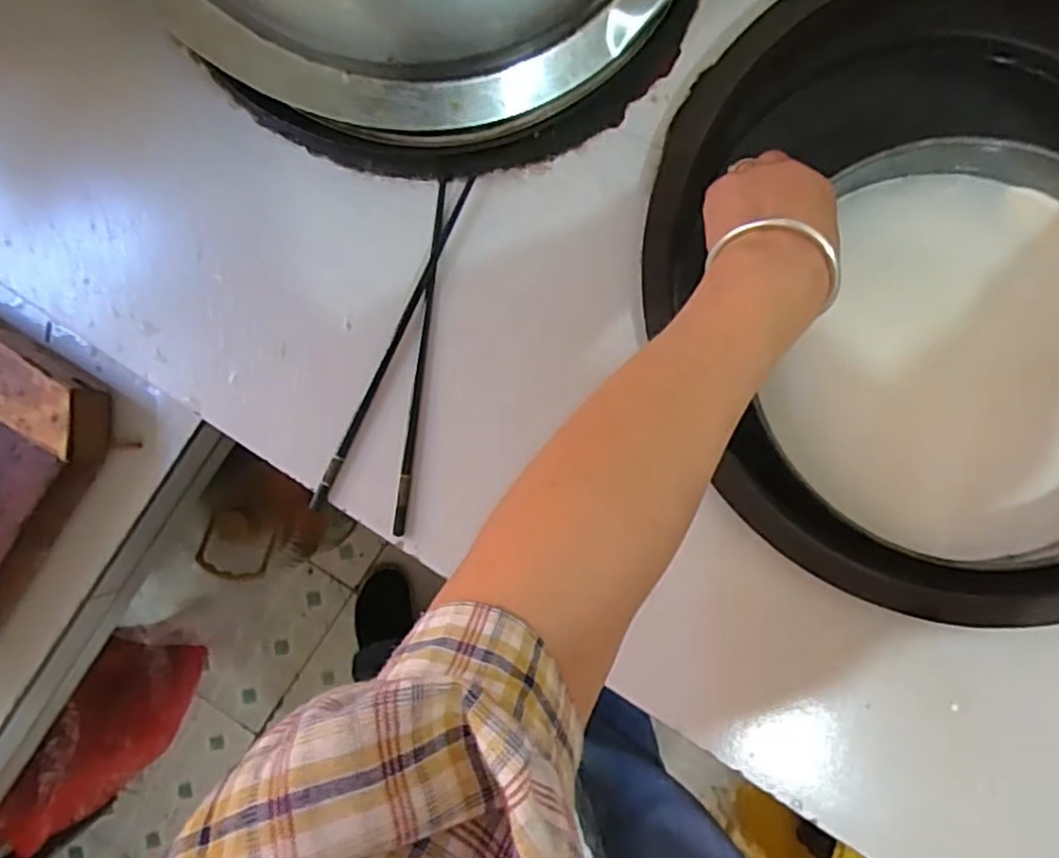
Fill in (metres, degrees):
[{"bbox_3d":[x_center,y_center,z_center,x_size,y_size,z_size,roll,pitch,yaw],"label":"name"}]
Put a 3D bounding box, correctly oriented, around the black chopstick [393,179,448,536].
[{"bbox_3d":[-0.069,-0.047,0.438,0.007,0.008,0.227,7,92,-1],"label":"black chopstick"}]

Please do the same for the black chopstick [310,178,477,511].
[{"bbox_3d":[-0.087,-0.055,0.439,0.011,0.008,0.231,27,92,-2],"label":"black chopstick"}]

